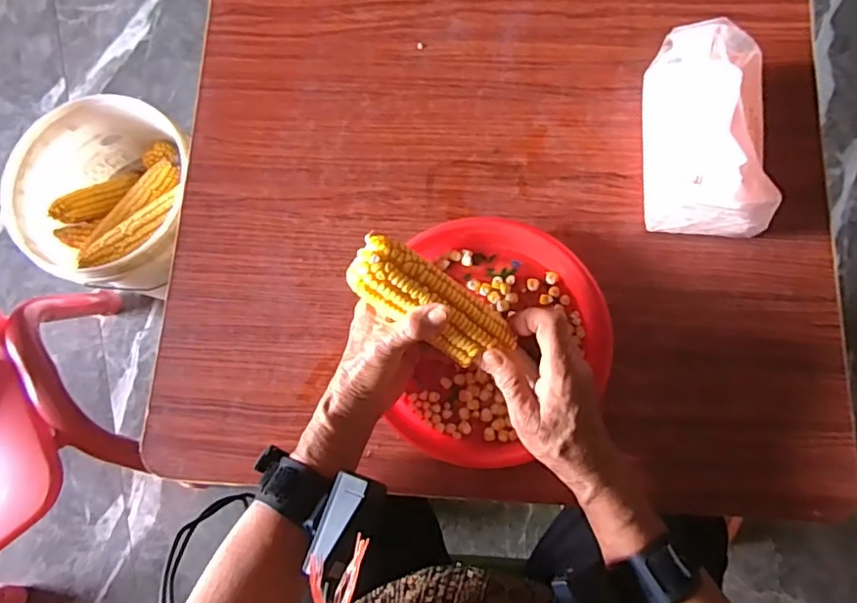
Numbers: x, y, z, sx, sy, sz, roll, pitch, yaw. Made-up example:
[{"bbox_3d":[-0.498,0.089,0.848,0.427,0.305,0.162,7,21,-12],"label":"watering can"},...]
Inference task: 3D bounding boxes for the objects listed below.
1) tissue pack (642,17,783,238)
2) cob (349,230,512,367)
[{"bbox_3d":[0.238,-0.144,0.488,0.087,0.094,0.164,3,77,3],"label":"tissue pack"},{"bbox_3d":[0.001,0.003,0.430,0.127,0.037,0.048,33,79,-10],"label":"cob"}]

